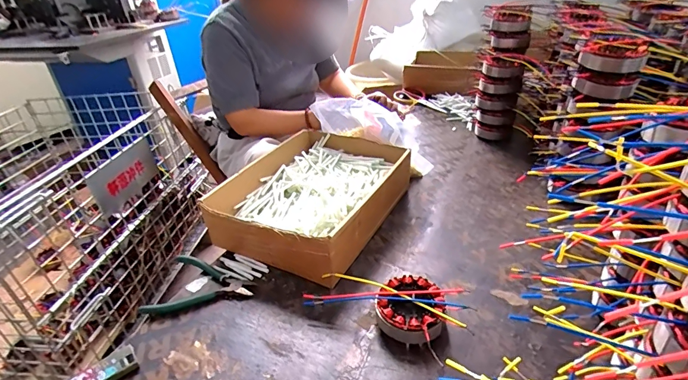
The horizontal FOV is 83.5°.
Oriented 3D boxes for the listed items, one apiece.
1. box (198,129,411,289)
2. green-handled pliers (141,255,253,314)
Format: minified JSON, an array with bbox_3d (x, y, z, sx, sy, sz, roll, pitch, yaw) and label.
[{"bbox_3d":[-0.046,0.008,0.686,0.239,0.091,0.323,13,35,26],"label":"box"},{"bbox_3d":[-0.211,0.130,0.560,0.143,0.035,0.079,-9,31,-8],"label":"green-handled pliers"}]

